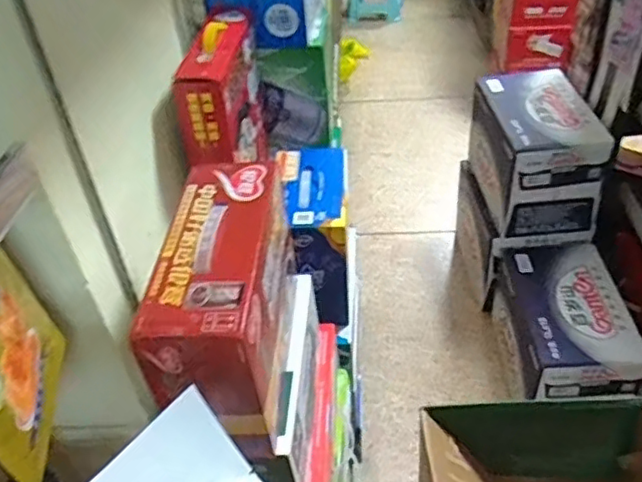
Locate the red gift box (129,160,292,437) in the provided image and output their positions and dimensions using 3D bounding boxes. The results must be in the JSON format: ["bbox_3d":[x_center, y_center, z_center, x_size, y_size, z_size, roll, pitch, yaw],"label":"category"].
[{"bbox_3d":[-0.106,0.055,0.695,0.112,0.158,0.262,0,41,6],"label":"red gift box"}]

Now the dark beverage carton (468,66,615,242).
[{"bbox_3d":[0.553,-0.226,1.659,0.257,0.301,0.359,-9,41,-4],"label":"dark beverage carton"}]

